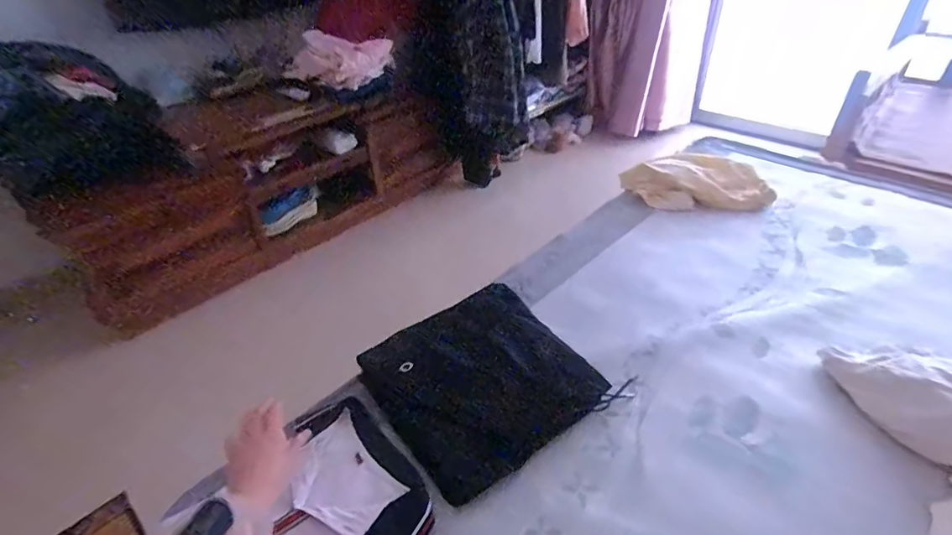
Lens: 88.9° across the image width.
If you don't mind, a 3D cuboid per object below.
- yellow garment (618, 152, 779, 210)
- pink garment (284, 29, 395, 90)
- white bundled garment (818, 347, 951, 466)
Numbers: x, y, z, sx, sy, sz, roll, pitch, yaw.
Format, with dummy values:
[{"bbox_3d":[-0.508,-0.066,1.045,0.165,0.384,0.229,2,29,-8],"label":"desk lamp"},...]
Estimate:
[{"bbox_3d":[0.583,-0.242,1.297,0.348,0.088,0.195,4,39,8],"label":"yellow garment"},{"bbox_3d":[-0.442,-0.688,1.601,0.348,0.165,0.105,-16,41,-16],"label":"pink garment"},{"bbox_3d":[0.672,0.180,0.720,0.141,0.119,0.235,-31,47,-31],"label":"white bundled garment"}]

